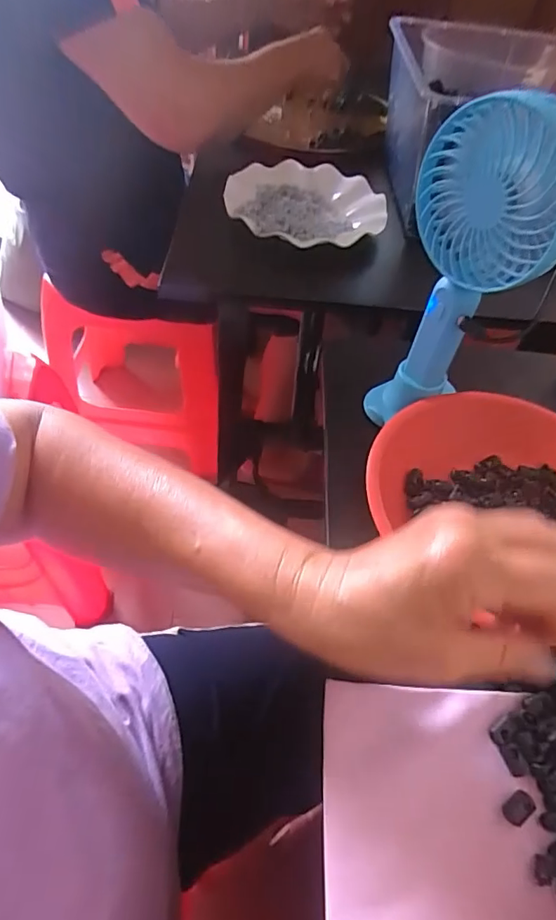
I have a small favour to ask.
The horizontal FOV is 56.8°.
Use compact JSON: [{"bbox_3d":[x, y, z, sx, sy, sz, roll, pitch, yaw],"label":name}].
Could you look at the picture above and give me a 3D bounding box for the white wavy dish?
[{"bbox_3d":[0.034,-0.305,0.609,0.181,0.033,0.177,0,53,0],"label":"white wavy dish"}]

